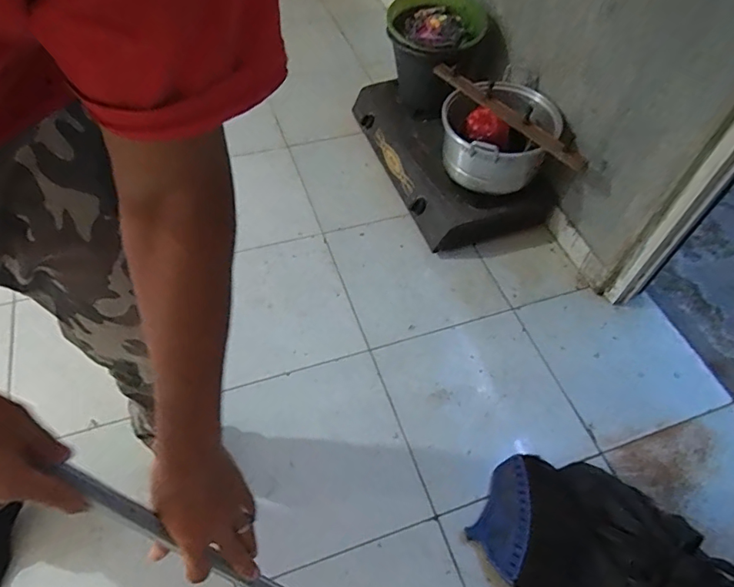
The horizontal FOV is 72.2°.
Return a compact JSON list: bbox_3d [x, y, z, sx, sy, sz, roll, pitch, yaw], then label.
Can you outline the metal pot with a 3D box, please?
[{"bbox_3d":[0.346,-0.426,1.361,0.290,0.182,0.294,2,54,-3],"label":"metal pot"}]

